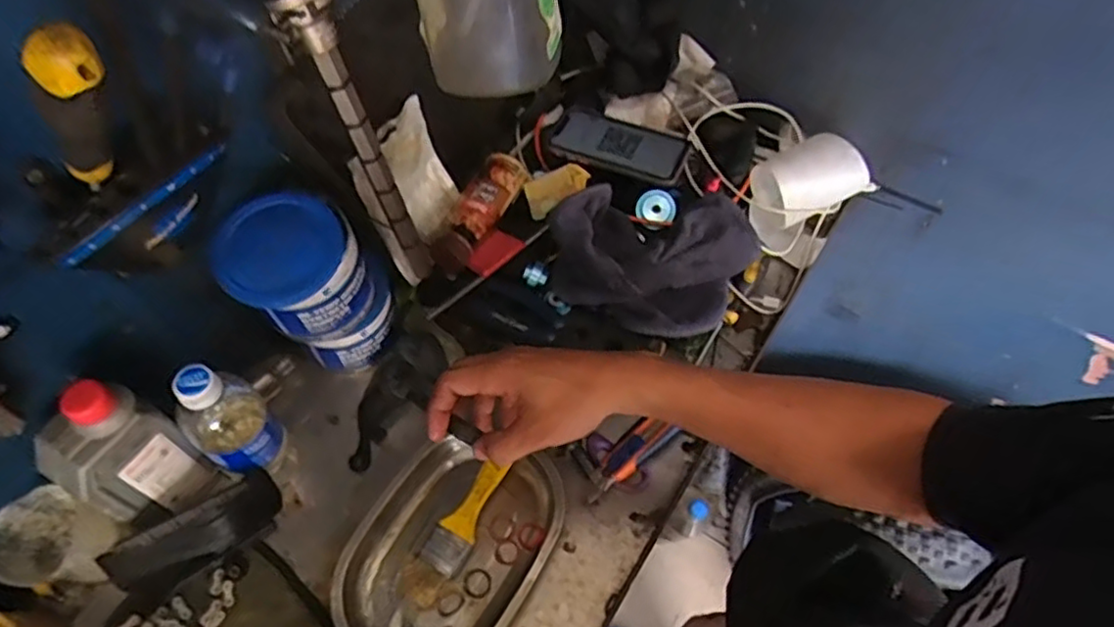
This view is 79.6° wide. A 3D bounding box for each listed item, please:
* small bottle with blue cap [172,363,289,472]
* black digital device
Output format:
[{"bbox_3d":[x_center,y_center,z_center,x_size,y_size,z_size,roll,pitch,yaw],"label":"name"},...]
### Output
[{"bbox_3d":[-0.280,0.093,0.572,0.065,0.164,0.061,41,66,21],"label":"small bottle with blue cap"},{"bbox_3d":[0.070,-0.190,0.737,0.144,0.012,0.081,21,60,11],"label":"black digital device"}]

